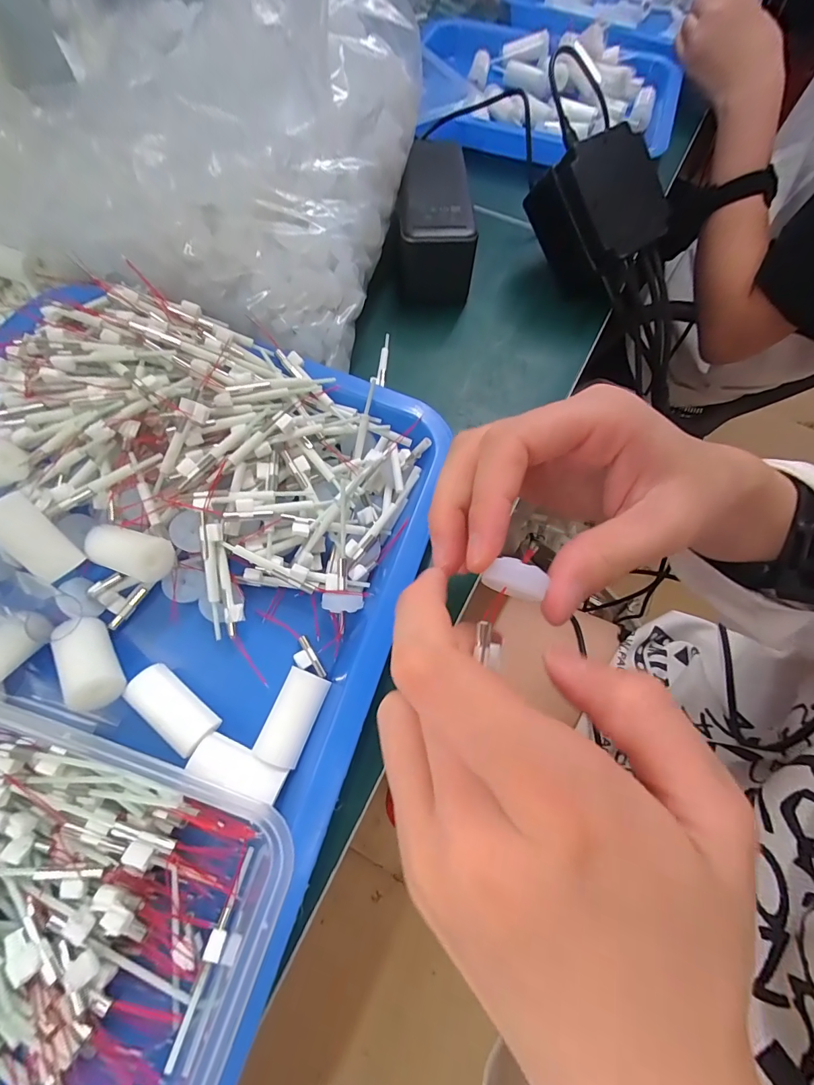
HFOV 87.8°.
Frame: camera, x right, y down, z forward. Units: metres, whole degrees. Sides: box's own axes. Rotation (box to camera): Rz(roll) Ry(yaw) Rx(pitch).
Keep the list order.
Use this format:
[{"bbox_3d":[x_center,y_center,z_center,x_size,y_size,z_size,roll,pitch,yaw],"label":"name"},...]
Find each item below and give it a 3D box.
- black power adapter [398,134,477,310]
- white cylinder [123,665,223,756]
[{"bbox_3d":[0.018,-0.248,0.330,0.055,0.057,0.129,-2,66,-3],"label":"black power adapter"},{"bbox_3d":[-0.105,0.074,0.189,0.040,0.013,0.017,45,71,1],"label":"white cylinder"}]

